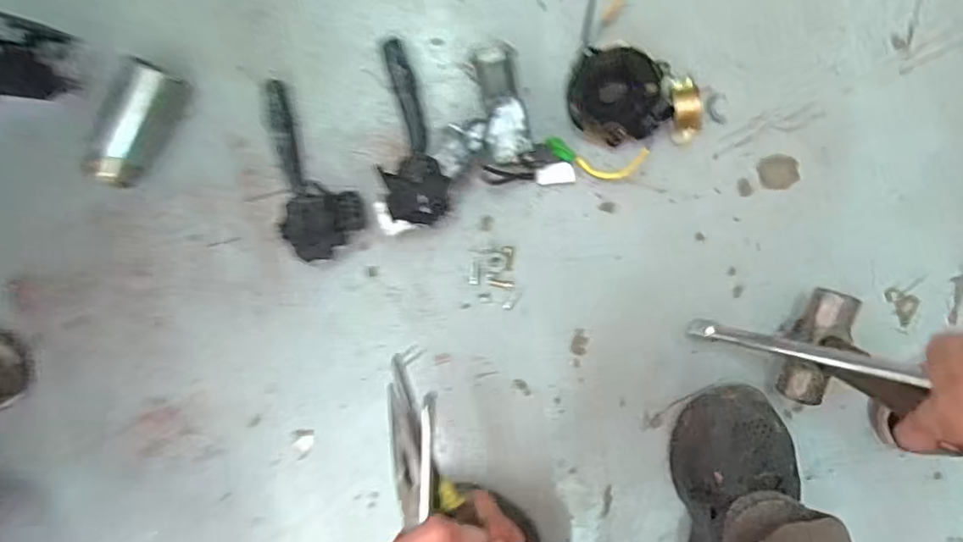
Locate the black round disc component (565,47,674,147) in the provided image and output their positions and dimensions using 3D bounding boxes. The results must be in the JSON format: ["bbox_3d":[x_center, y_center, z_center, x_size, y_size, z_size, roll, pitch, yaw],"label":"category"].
[{"bbox_3d":[0.137,-0.181,0.572,0.099,0.033,0.099,2,127,2],"label":"black round disc component"}]

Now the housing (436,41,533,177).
[{"bbox_3d":[-0.002,-0.159,0.580,0.096,0.061,0.119,-13,98,4],"label":"housing"}]

